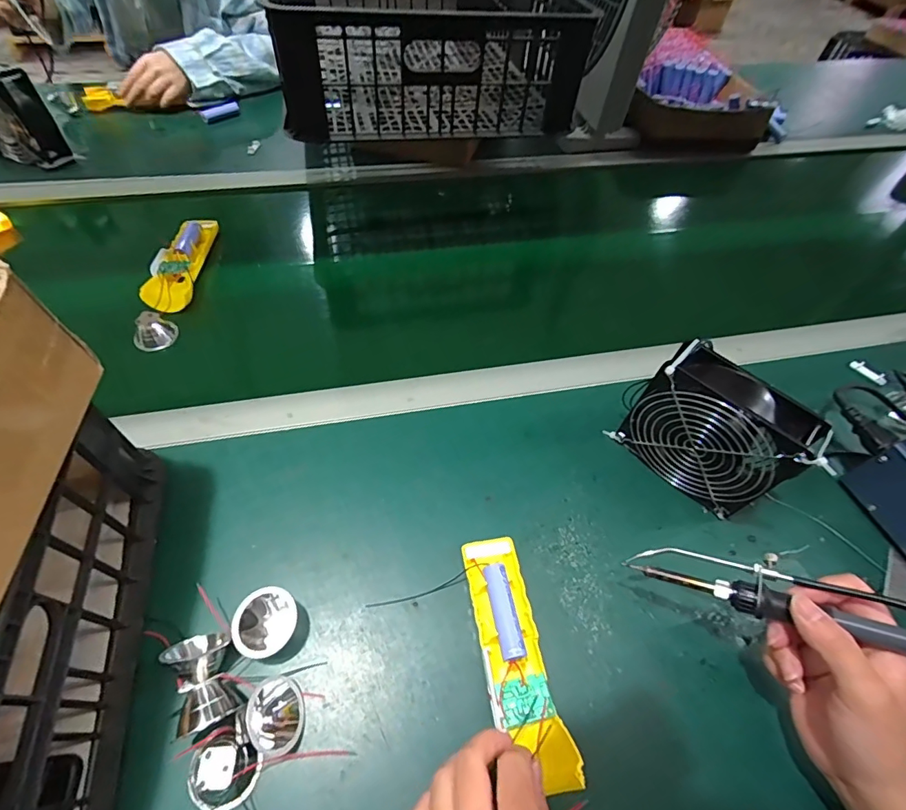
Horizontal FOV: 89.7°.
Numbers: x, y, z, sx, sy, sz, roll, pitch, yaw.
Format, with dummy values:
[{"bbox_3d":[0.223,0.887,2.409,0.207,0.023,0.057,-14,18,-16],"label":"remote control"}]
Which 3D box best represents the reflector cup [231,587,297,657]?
[{"bbox_3d":[-0.135,0.156,0.330,0.045,0.025,0.043,-24,84,-15],"label":"reflector cup"}]

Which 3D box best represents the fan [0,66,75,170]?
[{"bbox_3d":[-0.640,-0.416,0.659,0.117,0.132,0.046,19,56,10],"label":"fan"}]

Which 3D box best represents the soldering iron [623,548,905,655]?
[{"bbox_3d":[0.225,0.123,0.287,0.207,0.016,0.033,10,49,31],"label":"soldering iron"}]

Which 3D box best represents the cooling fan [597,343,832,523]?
[{"bbox_3d":[0.217,0.027,0.395,0.134,0.128,0.041,39,61,22],"label":"cooling fan"}]

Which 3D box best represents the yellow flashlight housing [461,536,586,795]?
[{"bbox_3d":[0.043,0.173,0.325,0.047,0.017,0.162,-9,51,-12],"label":"yellow flashlight housing"}]

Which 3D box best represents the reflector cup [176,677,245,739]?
[{"bbox_3d":[-0.159,0.199,0.301,0.034,0.033,0.025,-26,60,-20],"label":"reflector cup"}]

